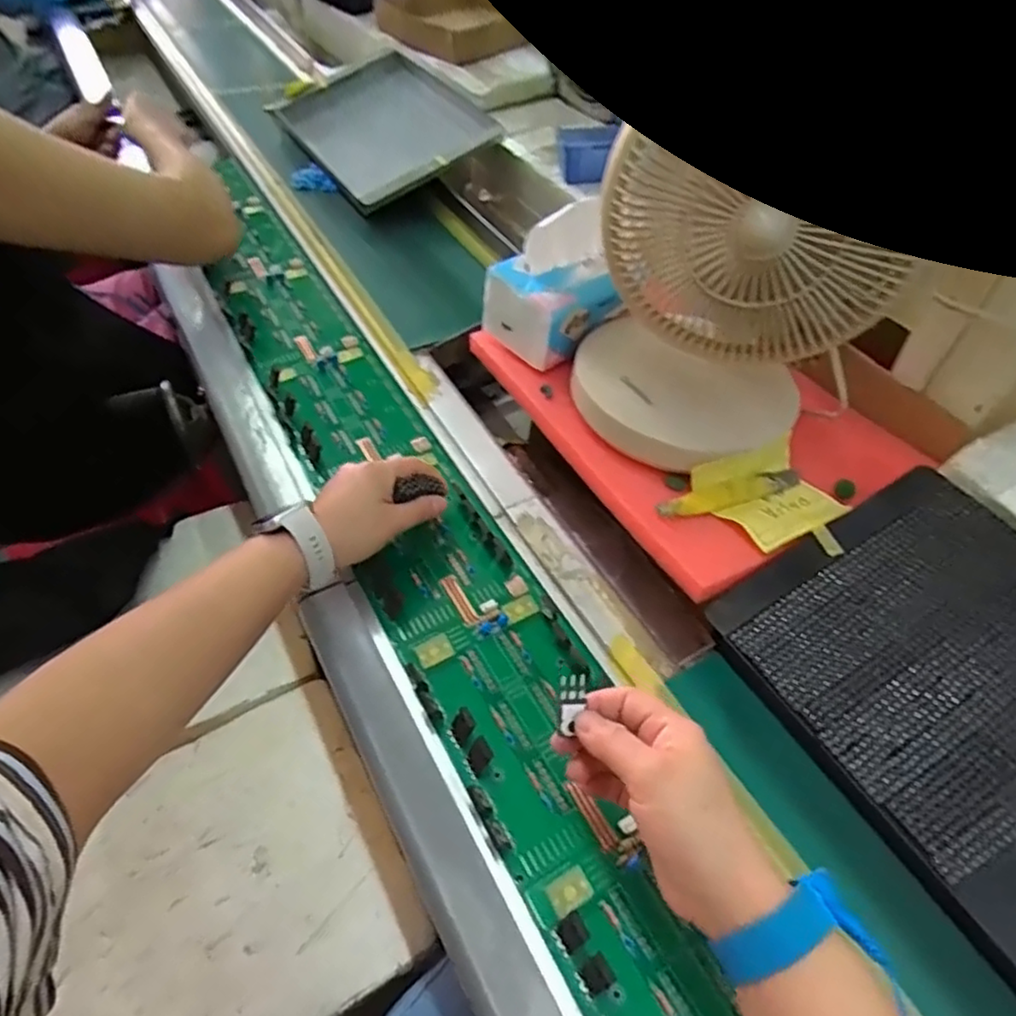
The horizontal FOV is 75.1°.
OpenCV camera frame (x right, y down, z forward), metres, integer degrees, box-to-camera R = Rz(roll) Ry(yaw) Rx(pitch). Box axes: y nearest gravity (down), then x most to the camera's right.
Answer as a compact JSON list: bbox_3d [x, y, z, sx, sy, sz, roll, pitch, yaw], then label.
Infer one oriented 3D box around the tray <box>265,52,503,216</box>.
[{"bbox_3d":[-0.193,-0.583,0.997,0.232,0.029,0.406,-33,55,-6],"label":"tray"}]

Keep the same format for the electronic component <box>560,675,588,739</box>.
[{"bbox_3d":[0.034,0.103,0.353,0.013,0.005,0.028,10,77,7],"label":"electronic component"}]

